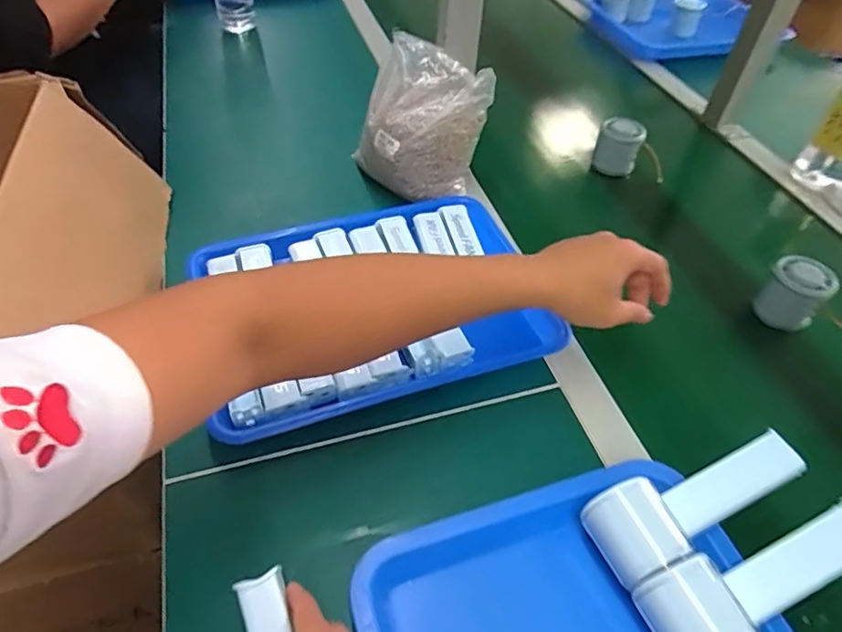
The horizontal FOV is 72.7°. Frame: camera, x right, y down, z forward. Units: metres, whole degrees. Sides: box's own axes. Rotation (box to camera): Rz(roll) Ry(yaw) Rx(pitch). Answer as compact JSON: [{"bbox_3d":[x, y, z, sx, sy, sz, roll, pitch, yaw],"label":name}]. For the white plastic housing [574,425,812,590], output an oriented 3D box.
[{"bbox_3d":[0.188,0.127,0.404,0.142,0.053,0.058,-21,52,-21],"label":"white plastic housing"}]

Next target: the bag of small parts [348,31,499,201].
[{"bbox_3d":[-0.007,-0.233,0.678,0.132,0.129,0.143,-17,50,-18],"label":"bag of small parts"}]

